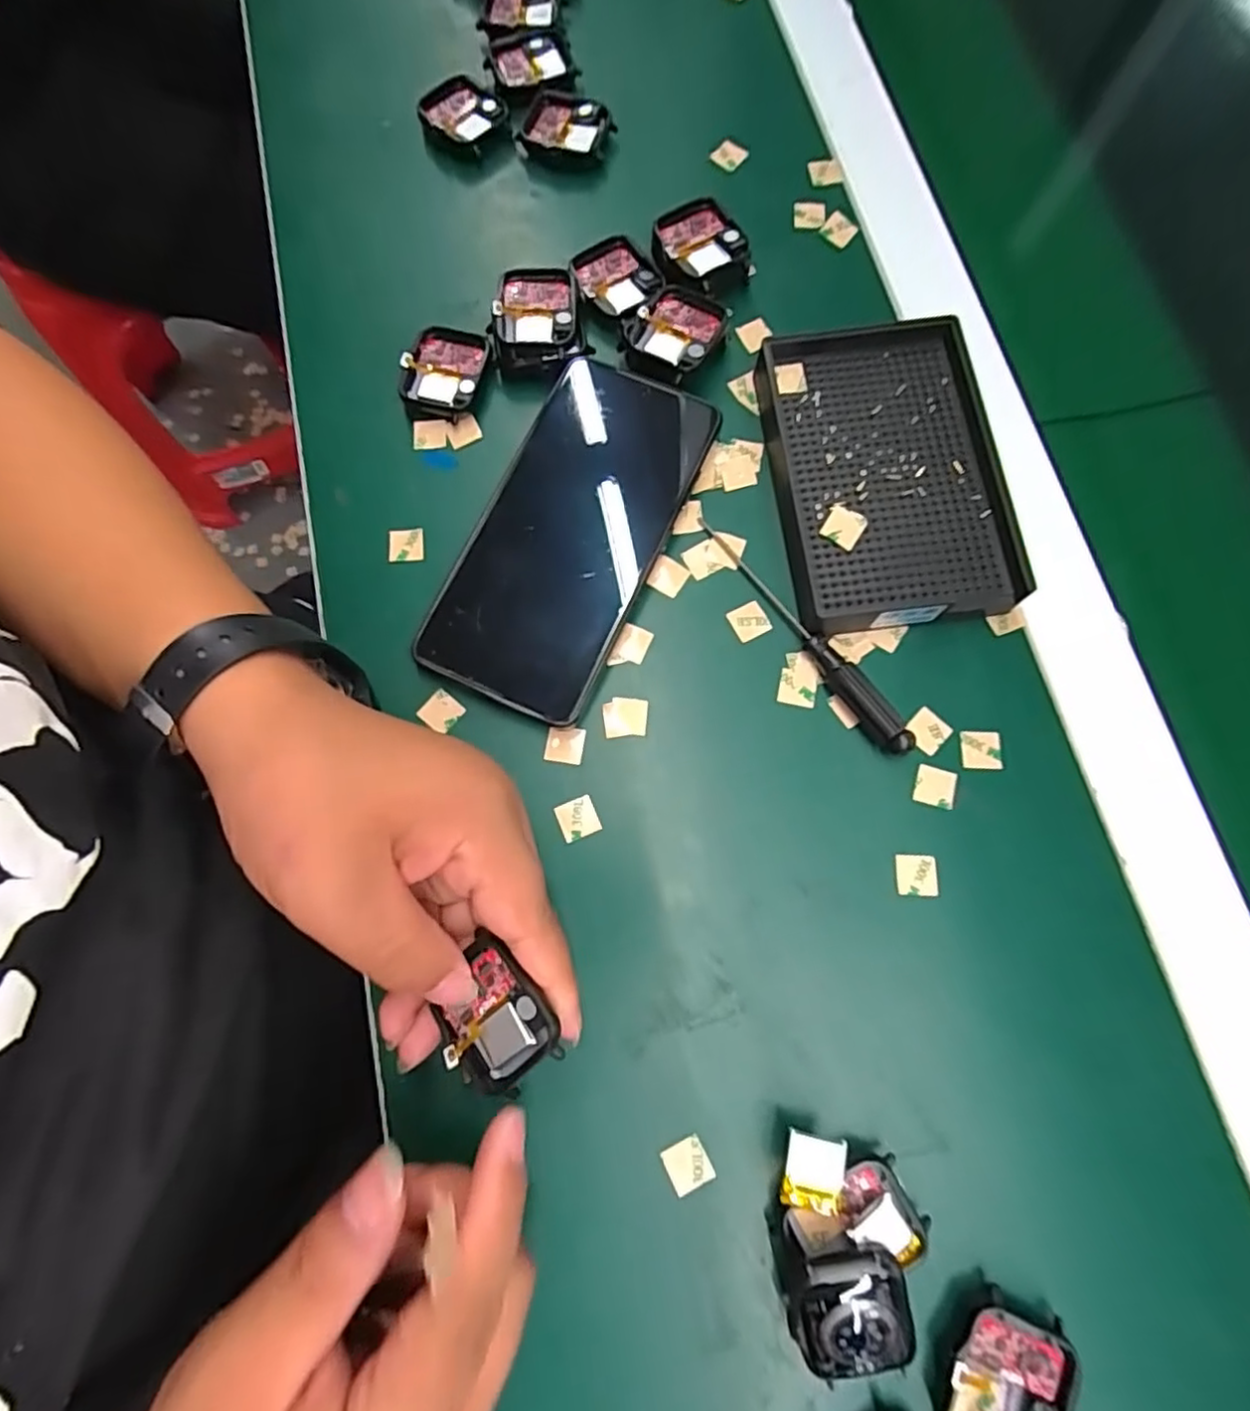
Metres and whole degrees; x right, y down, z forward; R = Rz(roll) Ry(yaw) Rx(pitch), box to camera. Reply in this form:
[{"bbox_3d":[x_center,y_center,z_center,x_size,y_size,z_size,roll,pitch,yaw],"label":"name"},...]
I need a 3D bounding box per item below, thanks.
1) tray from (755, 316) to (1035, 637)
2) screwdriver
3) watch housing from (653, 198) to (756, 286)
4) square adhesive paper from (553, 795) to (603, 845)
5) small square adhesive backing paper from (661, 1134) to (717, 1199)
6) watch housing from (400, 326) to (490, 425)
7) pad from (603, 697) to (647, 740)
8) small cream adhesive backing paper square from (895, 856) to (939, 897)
[{"bbox_3d":[0.116,-0.103,0.298,0.091,0.021,0.139,-6,77,-2],"label":"tray"},{"bbox_3d":[0.074,-0.032,0.282,0.010,0.018,0.129,-35,79,-8],"label":"screwdriver"},{"bbox_3d":[0.037,-0.223,0.326,0.040,0.014,0.041,-26,78,-6],"label":"watch housing"},{"bbox_3d":[-0.019,0.046,0.271,0.016,0.004,0.016,-23,78,-6],"label":"square adhesive paper"},{"bbox_3d":[0.023,0.166,0.240,0.015,0.004,0.016,-25,78,-6],"label":"small square adhesive backing paper"},{"bbox_3d":[-0.087,-0.158,0.319,0.038,0.013,0.044,12,77,2],"label":"watch housing"},{"bbox_3d":[0.000,0.005,0.281,0.018,0.004,0.016,-3,76,-1],"label":"pad"},{"bbox_3d":[0.116,0.067,0.263,0.016,0.004,0.016,1,76,0],"label":"small cream adhesive backing paper square"}]

